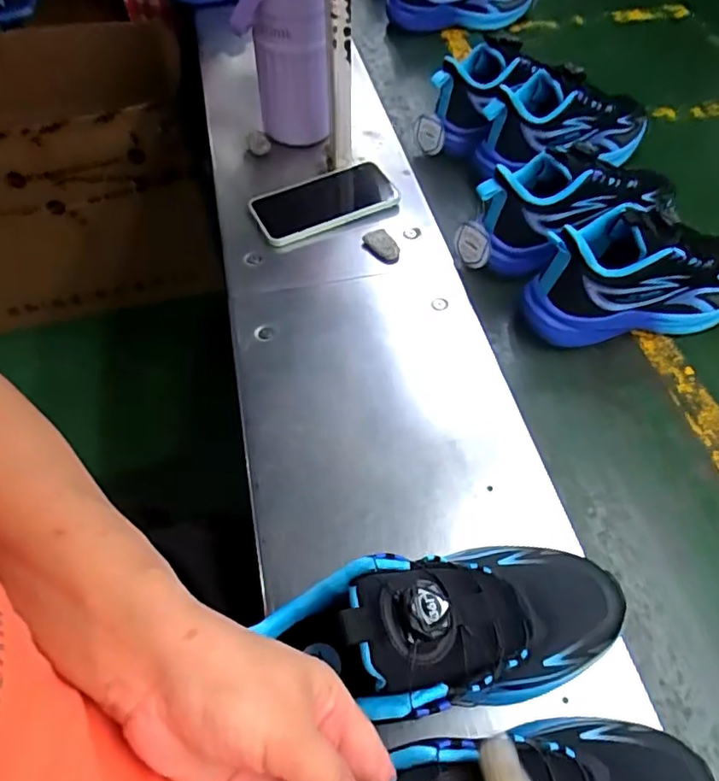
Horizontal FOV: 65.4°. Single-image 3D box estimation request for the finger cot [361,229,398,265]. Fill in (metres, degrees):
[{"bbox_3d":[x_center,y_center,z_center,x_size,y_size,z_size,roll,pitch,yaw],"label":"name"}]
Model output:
[{"bbox_3d":[0.024,-0.152,0.591,0.028,0.013,0.043,-37,61,-25],"label":"finger cot"}]

